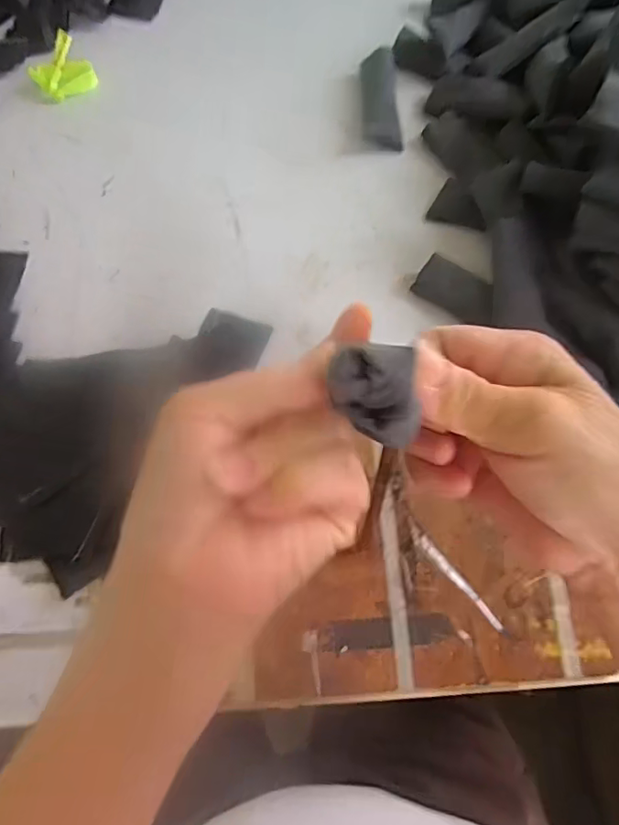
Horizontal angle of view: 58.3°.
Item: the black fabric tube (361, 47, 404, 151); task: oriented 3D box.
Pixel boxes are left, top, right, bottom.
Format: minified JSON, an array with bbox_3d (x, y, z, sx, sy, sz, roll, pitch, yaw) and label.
[{"bbox_3d":[0.067,-0.295,0.522,0.034,0.022,0.102,-1,69,-2],"label":"black fabric tube"}]

